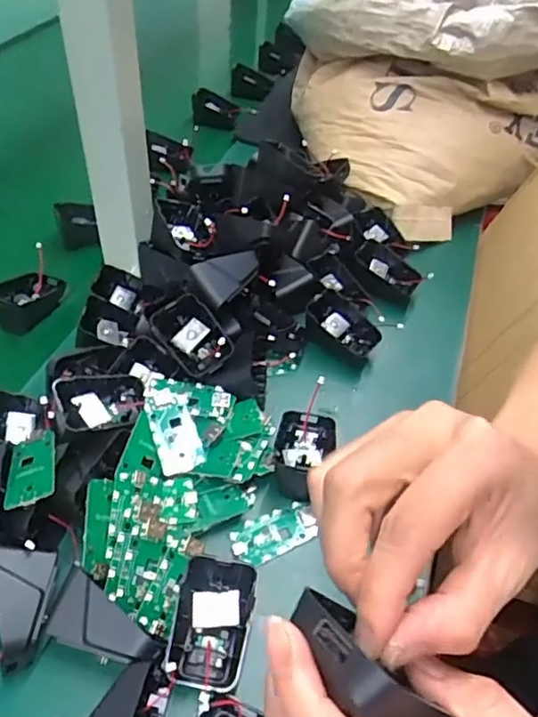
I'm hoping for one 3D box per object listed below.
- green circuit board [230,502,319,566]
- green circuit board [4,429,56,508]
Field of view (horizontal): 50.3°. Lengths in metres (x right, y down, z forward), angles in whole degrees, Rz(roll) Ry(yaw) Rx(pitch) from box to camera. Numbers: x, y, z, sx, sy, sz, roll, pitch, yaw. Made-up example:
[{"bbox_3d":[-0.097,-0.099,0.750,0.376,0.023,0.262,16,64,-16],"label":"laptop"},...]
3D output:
[{"bbox_3d":[0.004,0.123,0.404,0.060,0.004,0.031,-18,51,-20],"label":"green circuit board"},{"bbox_3d":[-0.160,0.075,0.385,0.033,0.005,0.058,-18,40,-5],"label":"green circuit board"}]

